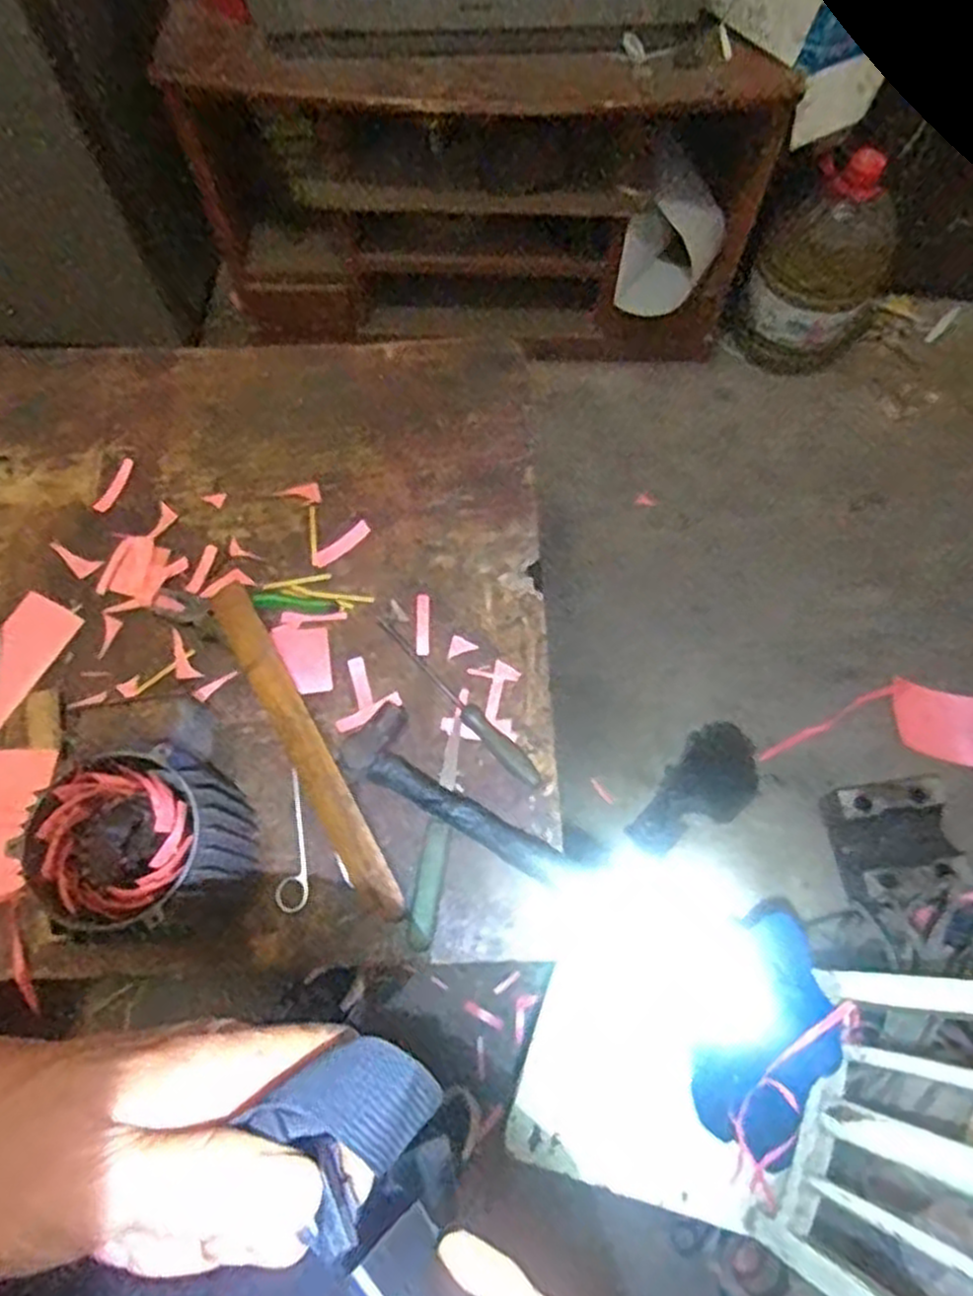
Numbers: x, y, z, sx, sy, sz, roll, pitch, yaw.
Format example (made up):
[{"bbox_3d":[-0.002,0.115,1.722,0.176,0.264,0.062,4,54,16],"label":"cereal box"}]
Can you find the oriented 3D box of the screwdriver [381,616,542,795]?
[{"bbox_3d":[-0.030,0.053,0.815,0.023,0.028,0.241,-40,74,-13],"label":"screwdriver"}]

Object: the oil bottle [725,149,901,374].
[{"bbox_3d":[0.658,-0.734,1.555,0.235,0.427,0.269,32,73,11],"label":"oil bottle"}]

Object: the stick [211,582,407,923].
[{"bbox_3d":[-0.183,0.093,0.780,0.039,0.028,0.380,-29,72,-10],"label":"stick"}]

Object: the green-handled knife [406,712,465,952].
[{"bbox_3d":[-0.048,0.176,0.775,0.024,0.014,0.224,8,70,3],"label":"green-handled knife"}]

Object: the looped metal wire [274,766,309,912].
[{"bbox_3d":[-0.189,0.188,0.769,0.031,0.011,0.133,-1,82,0],"label":"looped metal wire"}]

